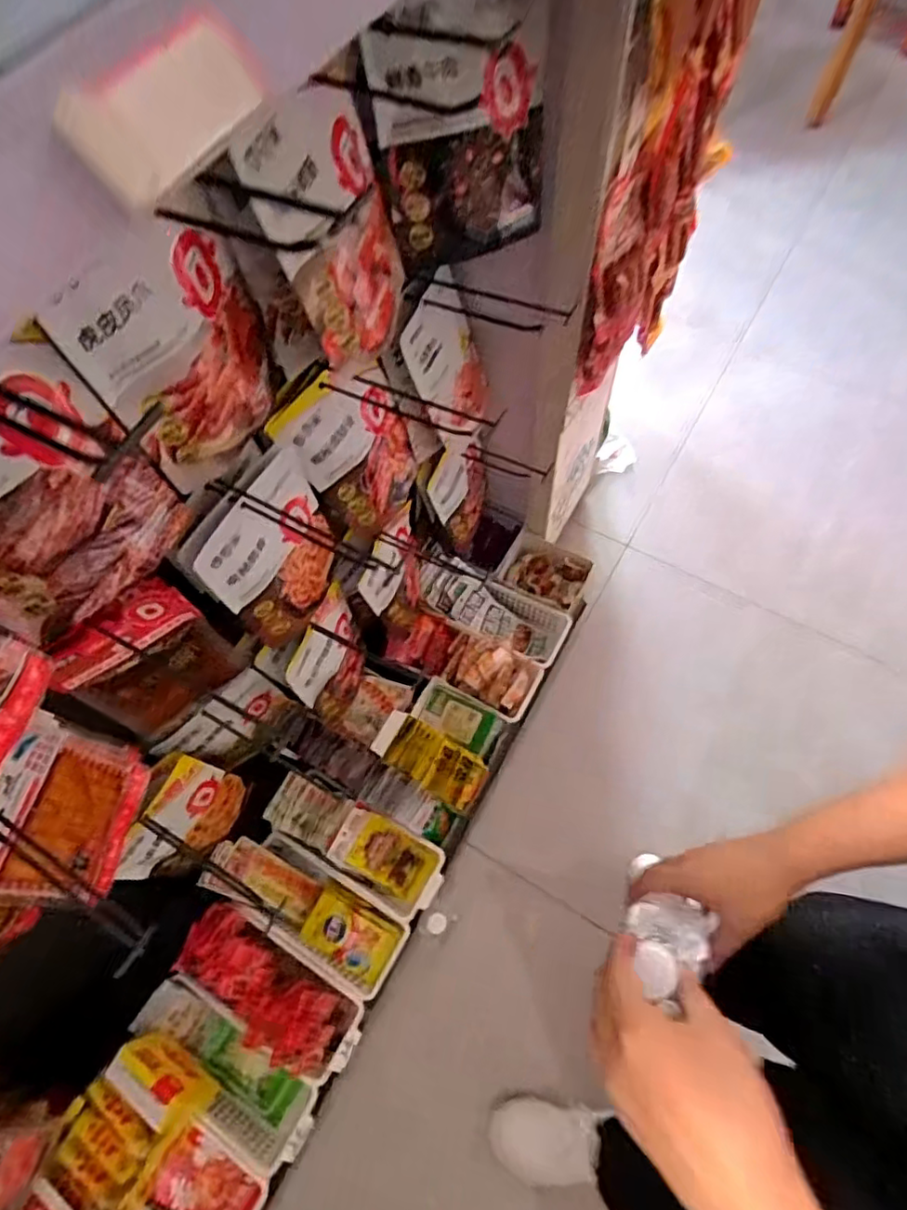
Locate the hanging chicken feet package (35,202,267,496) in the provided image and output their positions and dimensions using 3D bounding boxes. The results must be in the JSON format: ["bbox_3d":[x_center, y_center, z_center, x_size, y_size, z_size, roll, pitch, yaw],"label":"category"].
[{"bbox_3d":[-0.217,-0.211,0.505,0.031,0.197,0.160,28,69,15],"label":"hanging chicken feet package"}]

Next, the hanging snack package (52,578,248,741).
[{"bbox_3d":[-0.338,0.070,0.690,0.151,0.235,0.034,-39,69,-14],"label":"hanging snack package"}]

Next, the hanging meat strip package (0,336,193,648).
[{"bbox_3d":[-0.311,-0.073,0.461,0.024,0.184,0.173,32,73,36],"label":"hanging meat strip package"}]

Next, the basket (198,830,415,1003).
[{"bbox_3d":[-0.246,0.499,1.025,0.339,0.099,0.127,34,70,-1],"label":"basket"}]

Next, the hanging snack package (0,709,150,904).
[{"bbox_3d":[-0.406,0.220,0.641,0.039,0.226,0.171,10,66,8],"label":"hanging snack package"}]

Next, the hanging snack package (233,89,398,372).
[{"bbox_3d":[-0.095,-0.340,0.557,0.033,0.227,0.160,18,68,23],"label":"hanging snack package"}]

